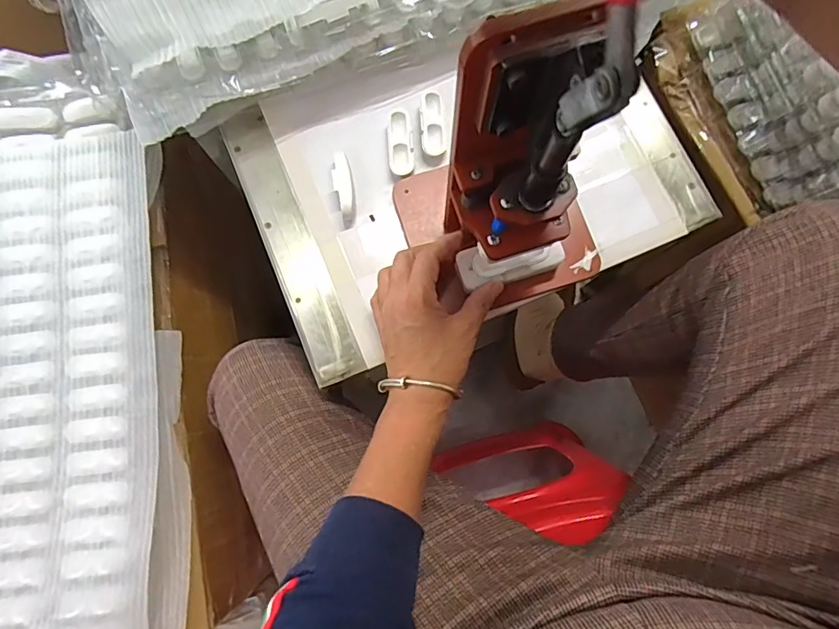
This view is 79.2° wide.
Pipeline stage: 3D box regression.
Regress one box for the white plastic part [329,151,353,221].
[{"bbox_3d":[-0.069,-0.116,0.466,0.017,0.025,0.060,-10,80,-2],"label":"white plastic part"}]

